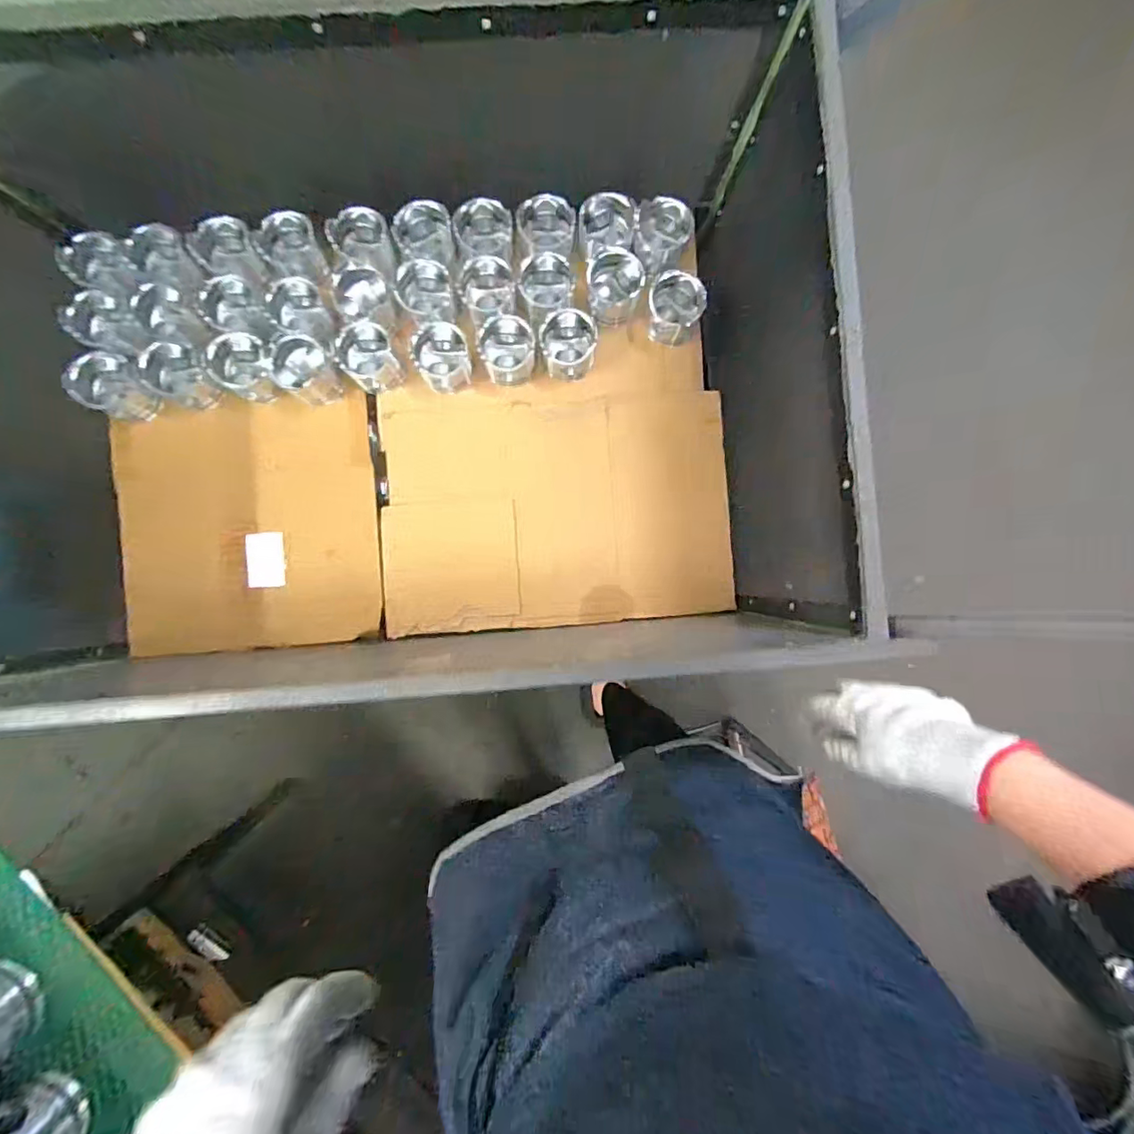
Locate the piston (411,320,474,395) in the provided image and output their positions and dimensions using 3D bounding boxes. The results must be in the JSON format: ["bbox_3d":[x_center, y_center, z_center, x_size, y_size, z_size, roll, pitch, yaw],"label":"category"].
[{"bbox_3d":[-0.207,-0.352,0.885,0.088,0.080,0.092,0,89,0],"label":"piston"}]

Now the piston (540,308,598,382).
[{"bbox_3d":[0.003,-0.370,0.885,0.088,0.083,0.087,0,89,0],"label":"piston"}]

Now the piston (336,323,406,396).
[{"bbox_3d":[-0.329,-0.349,0.879,0.084,0.084,0.090,0,89,0],"label":"piston"}]

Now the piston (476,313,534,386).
[{"bbox_3d":[-0.097,-0.358,0.886,0.086,0.080,0.091,-3,89,0],"label":"piston"}]

